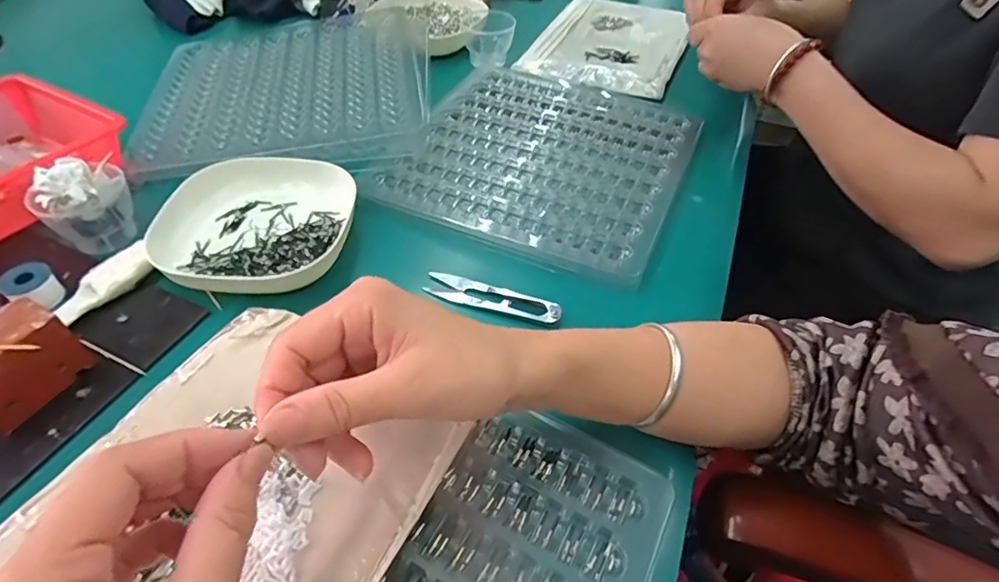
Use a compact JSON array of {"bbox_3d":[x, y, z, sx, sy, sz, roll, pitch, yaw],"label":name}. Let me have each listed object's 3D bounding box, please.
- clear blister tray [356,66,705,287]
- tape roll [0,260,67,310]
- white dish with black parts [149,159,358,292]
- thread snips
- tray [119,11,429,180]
[{"bbox_3d":[0.045,-0.137,0.528,0.254,0.013,0.280,20,50,15],"label":"clear blister tray"},{"bbox_3d":[-0.325,-0.001,0.383,0.033,0.025,0.030,1,46,-1],"label":"tape roll"},{"bbox_3d":[-0.195,-0.058,0.439,0.143,0.026,0.124,1,46,-1],"label":"white dish with black parts"},{"bbox_3d":[-0.006,0.004,0.406,0.104,0.013,0.024,17,48,14],"label":"thread snips"},{"bbox_3d":[-0.218,-0.216,0.574,0.280,0.031,0.297,-3,46,-5],"label":"tray"}]

